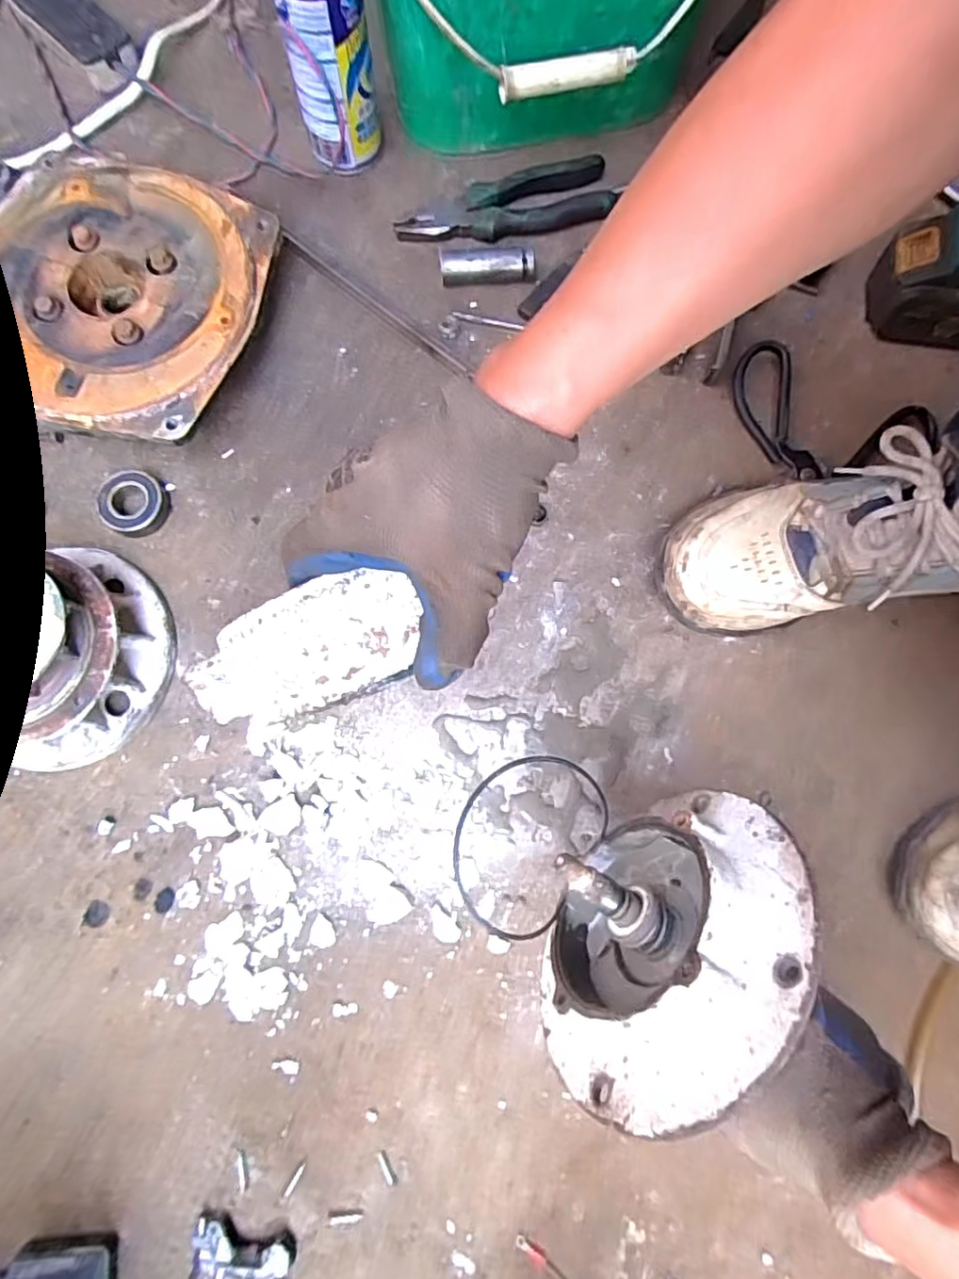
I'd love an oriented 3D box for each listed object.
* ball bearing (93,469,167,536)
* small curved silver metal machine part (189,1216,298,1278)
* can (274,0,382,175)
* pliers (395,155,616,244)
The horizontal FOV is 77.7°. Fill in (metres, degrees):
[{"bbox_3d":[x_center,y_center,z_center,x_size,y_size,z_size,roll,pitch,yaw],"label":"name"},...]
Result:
[{"bbox_3d":[-0.277,-0.109,0.473,0.052,0.018,0.049,0,79,-1],"label":"ball bearing"},{"bbox_3d":[-0.154,0.397,0.383,0.066,0.012,0.036,20,79,3],"label":"small curved silver metal machine part"},{"bbox_3d":[-0.117,-0.466,0.463,0.065,0.179,0.054,-15,79,-4],"label":"can"},{"bbox_3d":[0.020,-0.386,0.531,0.187,0.028,0.057,-9,79,-2],"label":"pliers"}]

